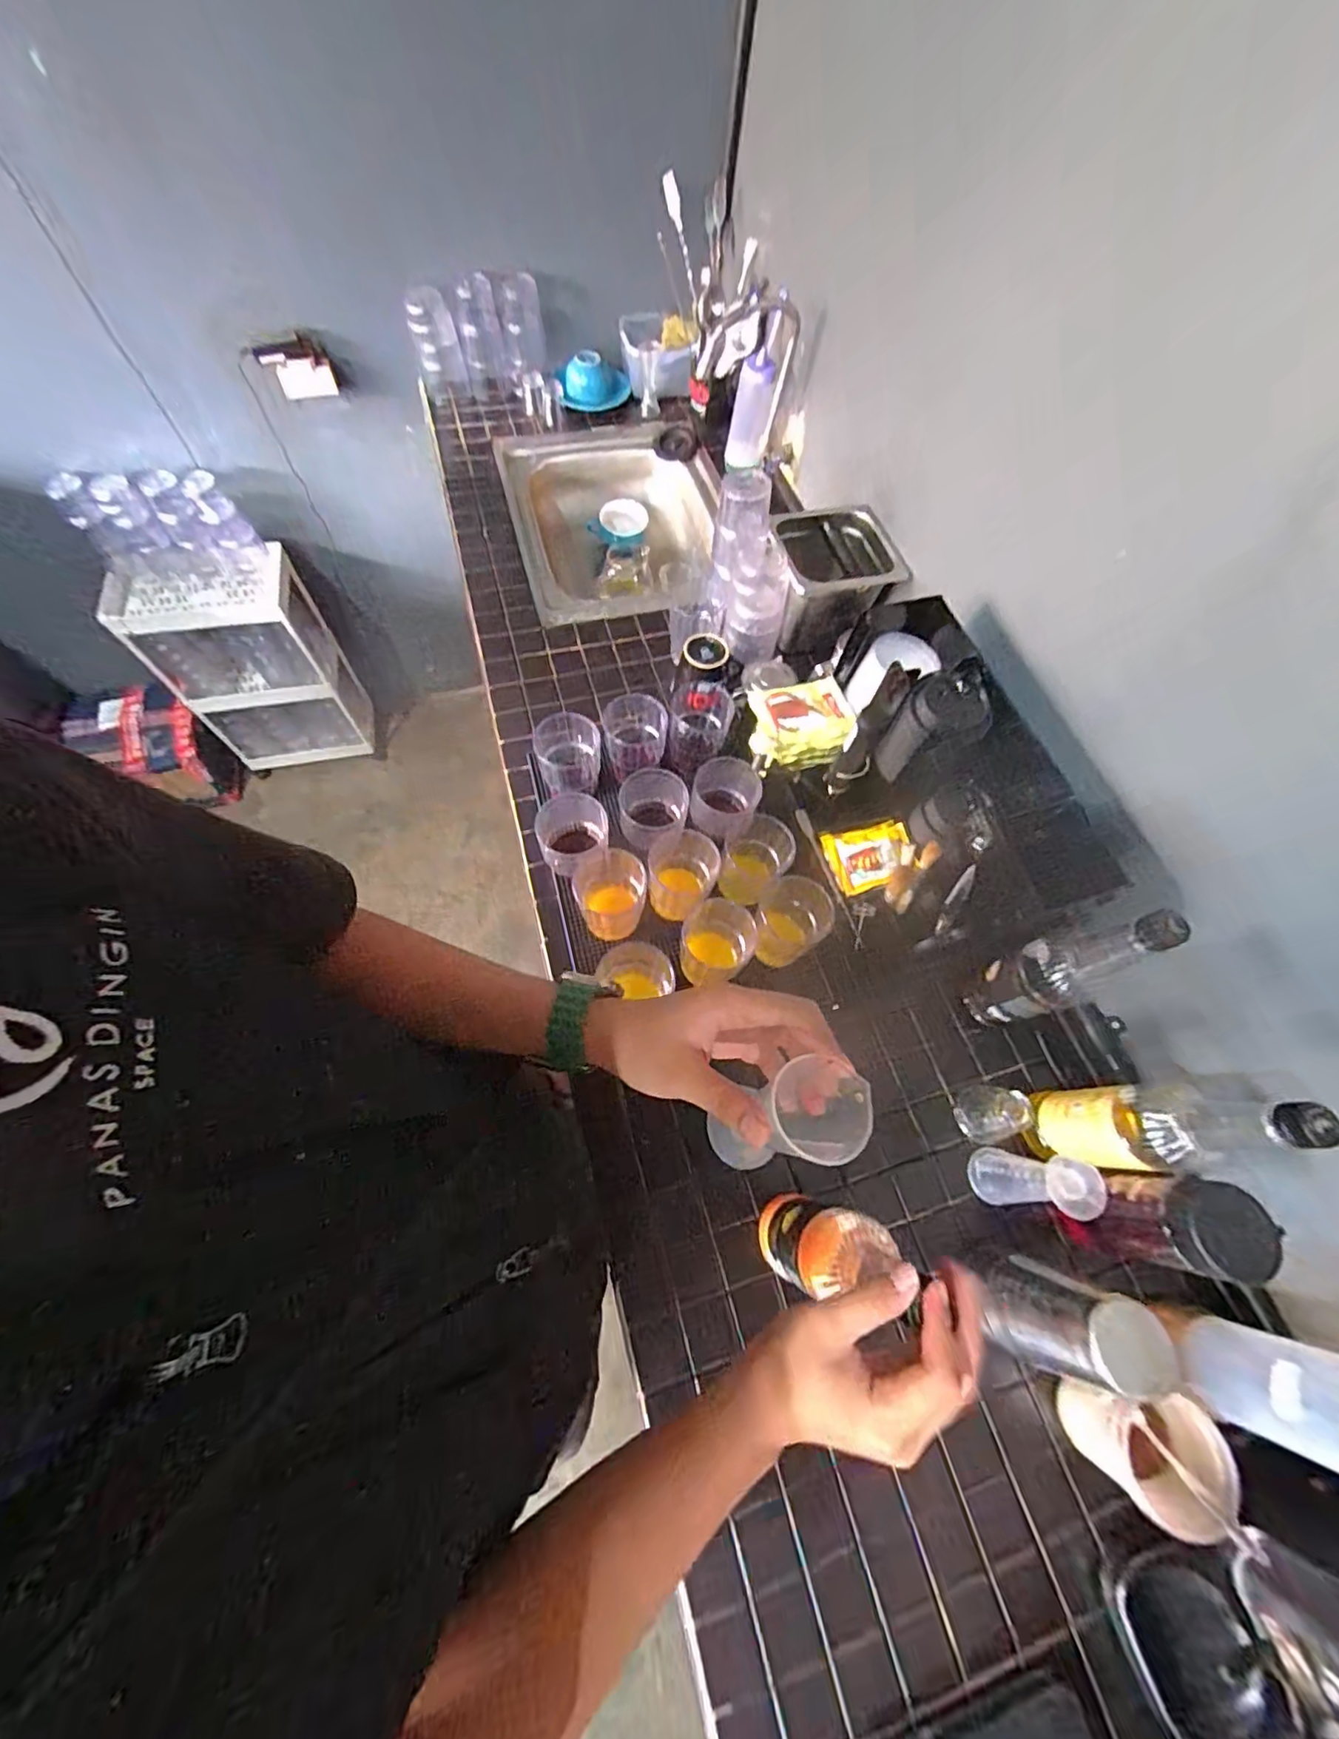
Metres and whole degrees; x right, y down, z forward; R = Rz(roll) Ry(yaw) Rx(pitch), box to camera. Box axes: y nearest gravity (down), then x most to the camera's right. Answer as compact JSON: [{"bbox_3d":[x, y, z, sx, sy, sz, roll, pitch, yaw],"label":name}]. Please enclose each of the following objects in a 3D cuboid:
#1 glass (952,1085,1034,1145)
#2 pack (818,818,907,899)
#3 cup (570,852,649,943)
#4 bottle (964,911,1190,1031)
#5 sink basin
[{"bbox_3d":[0.349,0.263,0.621,0.054,0.063,0.058,-2,64,-4],"label":"glass"},{"bbox_3d":[0.236,-0.016,0.667,0.097,0.018,0.077,-14,66,-4],"label":"pack"},{"bbox_3d":[-0.068,0.032,0.657,0.077,0.119,0.072,1,64,-3],"label":"cup"},{"bbox_3d":[0.385,0.102,0.574,0.060,0.257,0.068,-20,68,-13],"label":"bottle"},{"bbox_3d":[-0.088,-0.626,1.092,0.406,0.172,0.546,-10,66,-9],"label":"sink basin"}]

